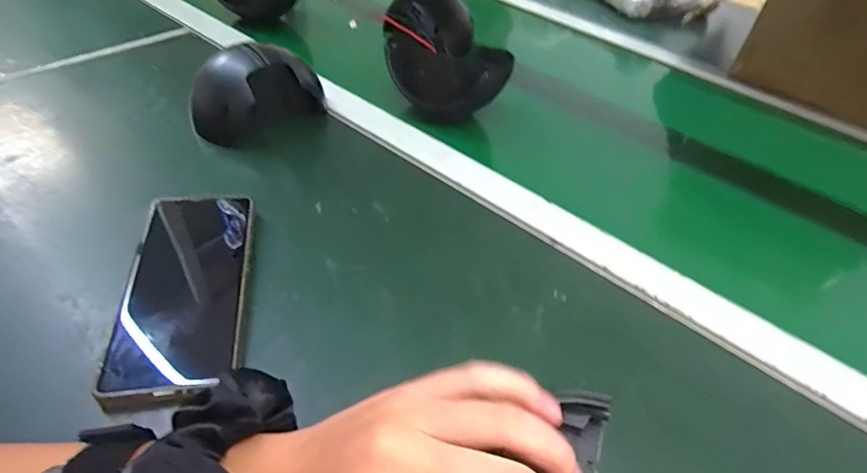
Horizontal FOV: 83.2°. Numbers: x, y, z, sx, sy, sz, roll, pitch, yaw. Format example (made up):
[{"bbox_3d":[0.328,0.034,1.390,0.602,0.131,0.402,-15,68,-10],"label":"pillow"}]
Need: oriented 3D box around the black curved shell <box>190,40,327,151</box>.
[{"bbox_3d":[-0.172,-0.144,0.476,0.127,0.069,0.053,-24,53,-27],"label":"black curved shell"}]

